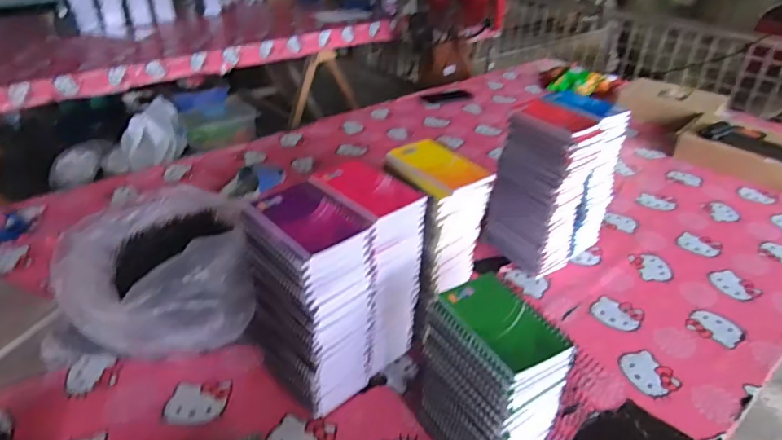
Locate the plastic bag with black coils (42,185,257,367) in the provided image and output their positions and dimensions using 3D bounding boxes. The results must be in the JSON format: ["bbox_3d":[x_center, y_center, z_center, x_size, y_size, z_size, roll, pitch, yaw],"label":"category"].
[{"bbox_3d":[-0.385,0.067,0.829,0.285,0.154,0.328,-8,33,-12],"label":"plastic bag with black coils"}]

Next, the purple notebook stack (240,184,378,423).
[{"bbox_3d":[-0.102,0.119,0.664,0.132,0.294,0.101,28,42,37],"label":"purple notebook stack"}]

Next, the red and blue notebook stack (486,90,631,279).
[{"bbox_3d":[0.302,-0.062,0.942,0.186,0.294,0.133,-23,41,-32],"label":"red and blue notebook stack"}]

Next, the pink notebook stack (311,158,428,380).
[{"bbox_3d":[-0.029,0.082,0.708,0.103,0.289,0.113,-28,44,-37],"label":"pink notebook stack"}]

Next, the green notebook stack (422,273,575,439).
[{"bbox_3d":[0.112,0.203,0.603,0.097,0.232,0.151,-20,37,-28],"label":"green notebook stack"}]

